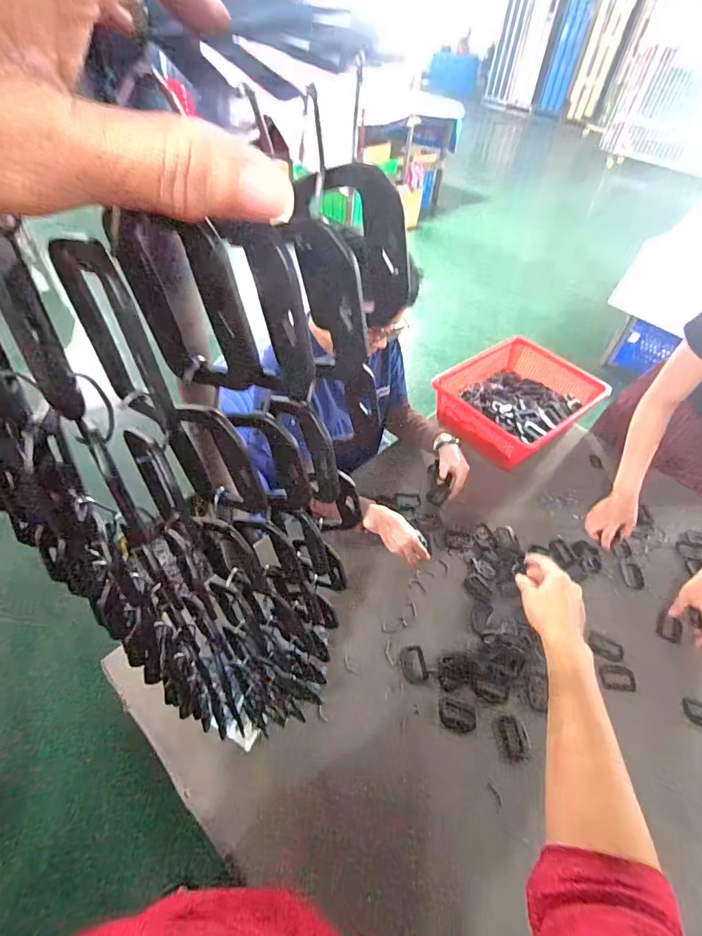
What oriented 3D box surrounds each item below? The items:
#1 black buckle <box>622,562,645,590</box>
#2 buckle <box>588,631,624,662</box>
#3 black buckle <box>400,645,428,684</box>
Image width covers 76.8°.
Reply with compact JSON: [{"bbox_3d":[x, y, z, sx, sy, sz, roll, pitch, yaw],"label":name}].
[{"bbox_3d":[0.593,0.227,0.933,0.041,0.008,0.059,11,49,7],"label":"black buckle"},{"bbox_3d":[0.483,0.341,0.839,0.061,0.016,0.041,29,53,21],"label":"buckle"},{"bbox_3d":[0.111,0.346,0.782,0.043,0.007,0.062,-7,49,-9],"label":"black buckle"}]

